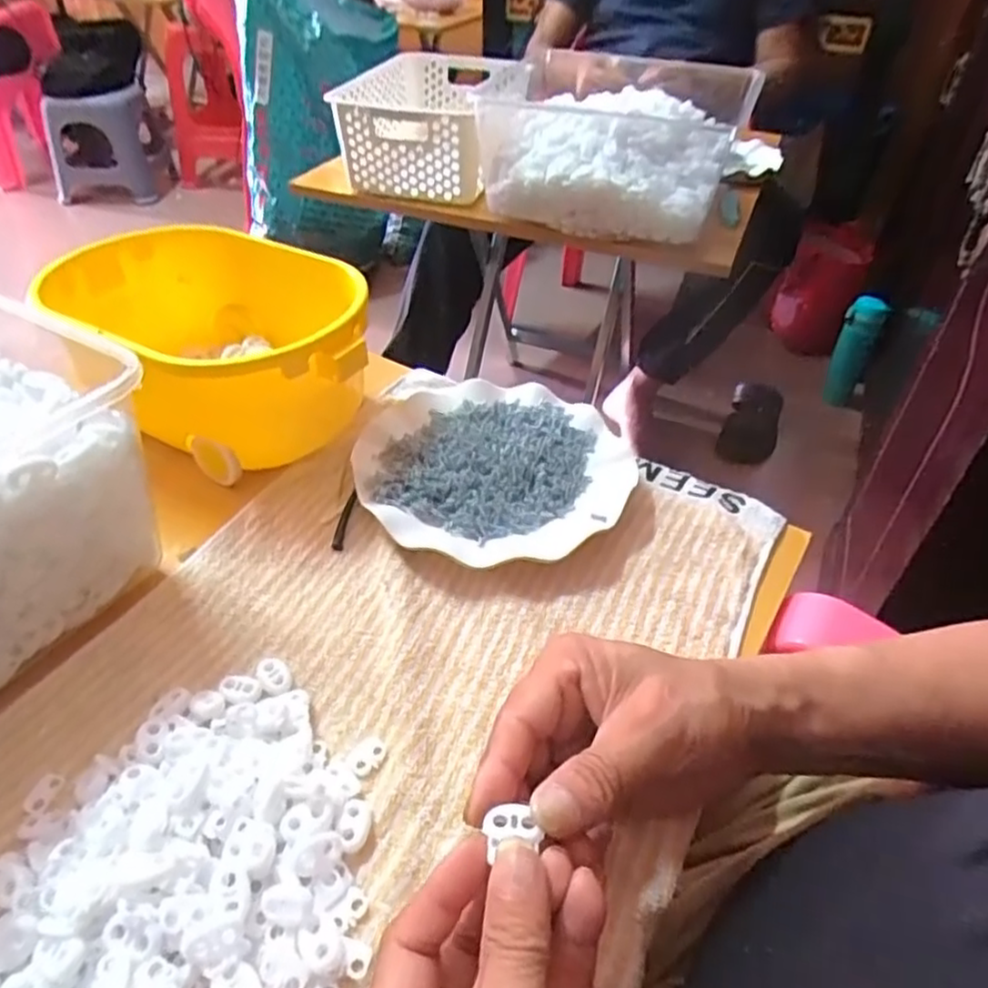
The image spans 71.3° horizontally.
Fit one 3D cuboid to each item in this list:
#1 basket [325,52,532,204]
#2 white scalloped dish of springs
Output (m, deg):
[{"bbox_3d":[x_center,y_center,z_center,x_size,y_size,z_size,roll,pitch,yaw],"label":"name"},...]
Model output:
[{"bbox_3d":[-0.082,-0.521,0.972,0.202,0.110,0.321,9,42,8],"label":"basket"},{"bbox_3d":[-0.002,-0.020,0.484,0.179,0.025,0.166,1,42,-1],"label":"white scalloped dish of springs"}]

